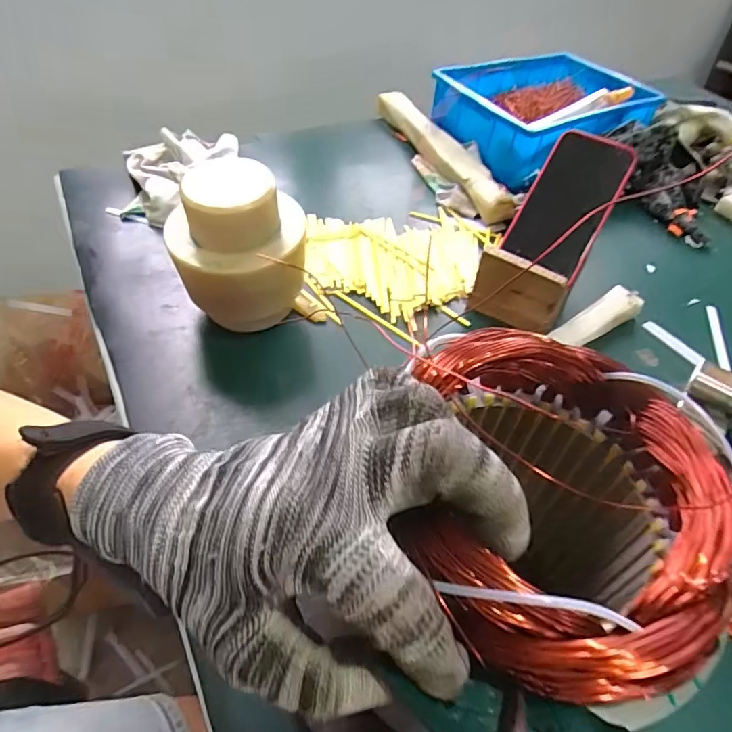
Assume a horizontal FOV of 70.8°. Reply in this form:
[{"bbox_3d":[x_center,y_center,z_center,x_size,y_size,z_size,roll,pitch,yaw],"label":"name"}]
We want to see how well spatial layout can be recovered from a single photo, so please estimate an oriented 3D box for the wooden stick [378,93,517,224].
[{"bbox_3d":[0.100,-0.291,0.692,0.038,0.033,0.316,-15,51,-19],"label":"wooden stick"}]

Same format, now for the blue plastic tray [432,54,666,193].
[{"bbox_3d":[0.261,-0.372,0.735,0.301,0.059,0.206,-19,52,-22],"label":"blue plastic tray"}]

